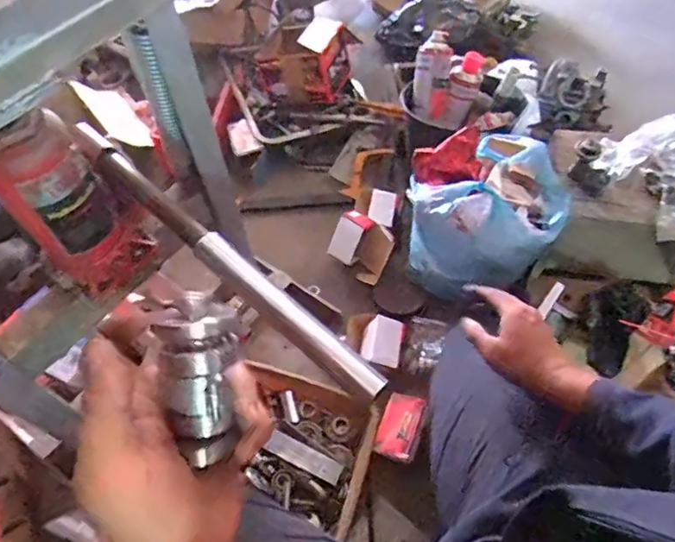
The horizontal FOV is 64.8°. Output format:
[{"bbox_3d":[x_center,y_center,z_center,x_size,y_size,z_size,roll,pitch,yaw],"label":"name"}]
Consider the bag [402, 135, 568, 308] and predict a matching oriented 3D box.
[{"bbox_3d":[0.241,-0.090,0.885,0.233,0.251,0.210,17,59,13],"label":"bag"}]

